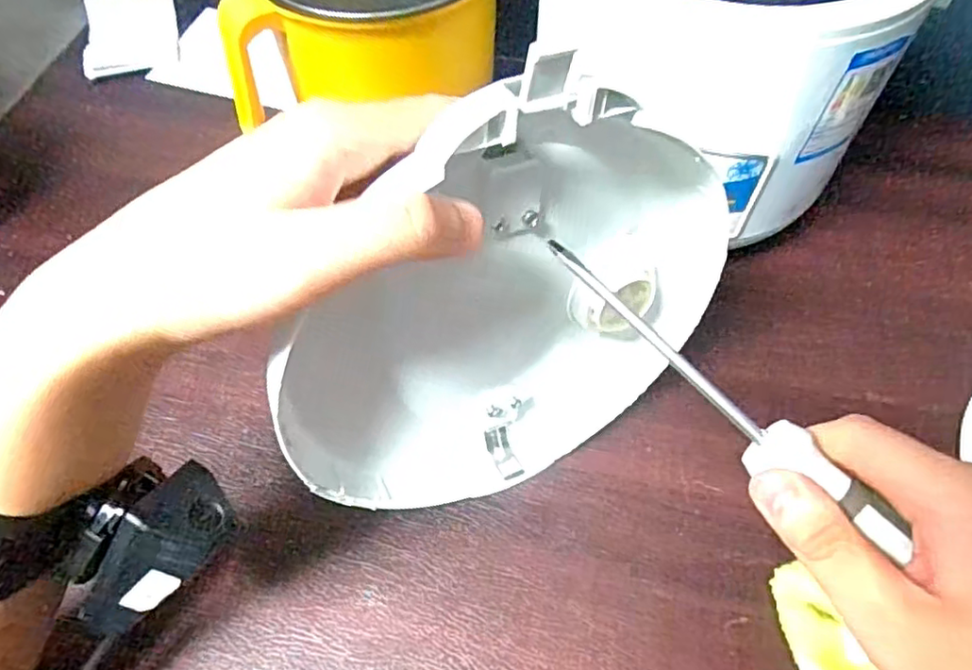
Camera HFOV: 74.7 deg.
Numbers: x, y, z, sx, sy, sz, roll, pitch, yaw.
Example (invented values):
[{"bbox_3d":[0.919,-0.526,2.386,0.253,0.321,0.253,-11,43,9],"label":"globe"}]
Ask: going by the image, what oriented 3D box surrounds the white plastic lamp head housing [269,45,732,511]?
[{"bbox_3d":[0.016,-0.008,0.274,0.211,0.213,0.050,-23,59,-13],"label":"white plastic lamp head housing"}]

